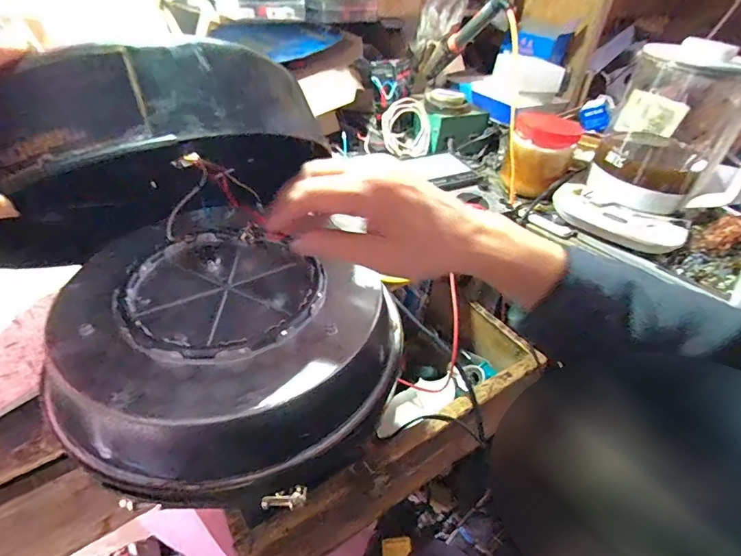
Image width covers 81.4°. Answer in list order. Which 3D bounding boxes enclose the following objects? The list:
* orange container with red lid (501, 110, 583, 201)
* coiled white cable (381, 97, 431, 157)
[{"bbox_3d":[0.260,-0.191,0.665,0.098,0.104,0.089,19,41,15],"label":"orange container with red lid"},{"bbox_3d":[0.061,-0.260,0.746,0.084,0.099,0.021,-12,5,-12],"label":"coiled white cable"}]

